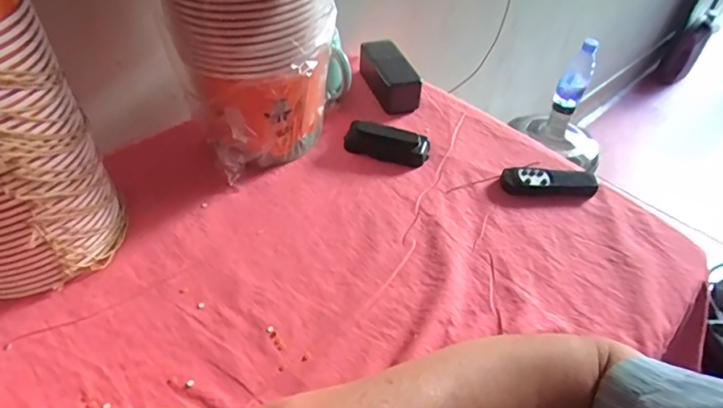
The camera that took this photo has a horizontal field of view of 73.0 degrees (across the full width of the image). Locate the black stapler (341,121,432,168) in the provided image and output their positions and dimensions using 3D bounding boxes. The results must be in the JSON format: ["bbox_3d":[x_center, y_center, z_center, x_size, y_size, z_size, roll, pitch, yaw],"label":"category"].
[{"bbox_3d":[0.033,-0.078,0.623,0.107,0.029,0.040,10,45,4],"label":"black stapler"}]

